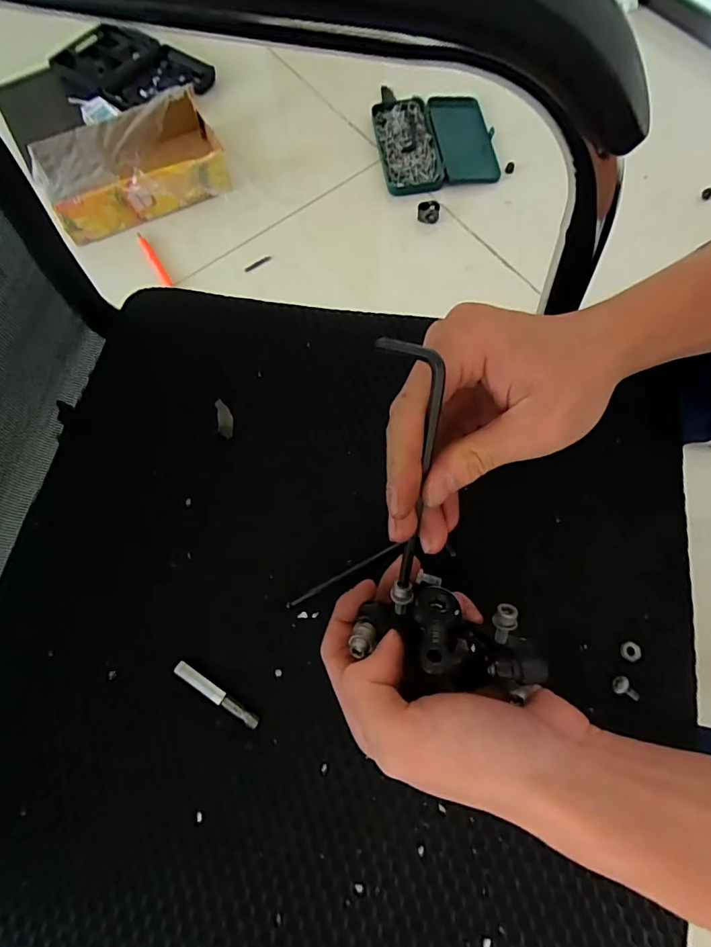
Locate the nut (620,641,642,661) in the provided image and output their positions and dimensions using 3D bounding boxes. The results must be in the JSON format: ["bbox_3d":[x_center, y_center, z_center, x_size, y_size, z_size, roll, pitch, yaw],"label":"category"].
[{"bbox_3d":[0.160,0.103,0.272,0.010,0.004,0.010,-1,72,2],"label":"nut"}]

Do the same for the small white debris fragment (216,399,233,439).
[{"bbox_3d":[-0.093,-0.039,0.333,0.011,0.004,0.029,-7,79,-6],"label":"small white debris fragment"}]

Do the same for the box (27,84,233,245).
[{"bbox_3d":[-0.447,-0.619,0.948,0.340,0.099,0.224,-21,72,-5],"label":"box"}]

